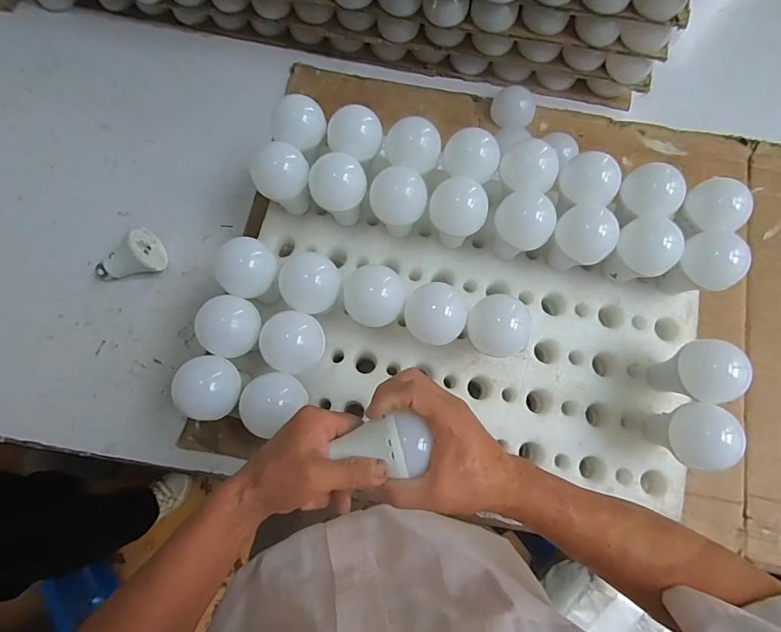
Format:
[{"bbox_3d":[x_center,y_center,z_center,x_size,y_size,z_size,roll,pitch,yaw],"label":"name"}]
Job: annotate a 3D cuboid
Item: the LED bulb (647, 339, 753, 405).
[{"bbox_3d":[0.330,0.064,0.482,0.057,0.090,0.065,-13,76,-2],"label":"LED bulb"}]

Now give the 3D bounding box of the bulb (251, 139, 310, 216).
[{"bbox_3d":[-0.129,-0.165,0.540,0.065,0.081,0.061,-15,76,-3],"label":"bulb"}]

